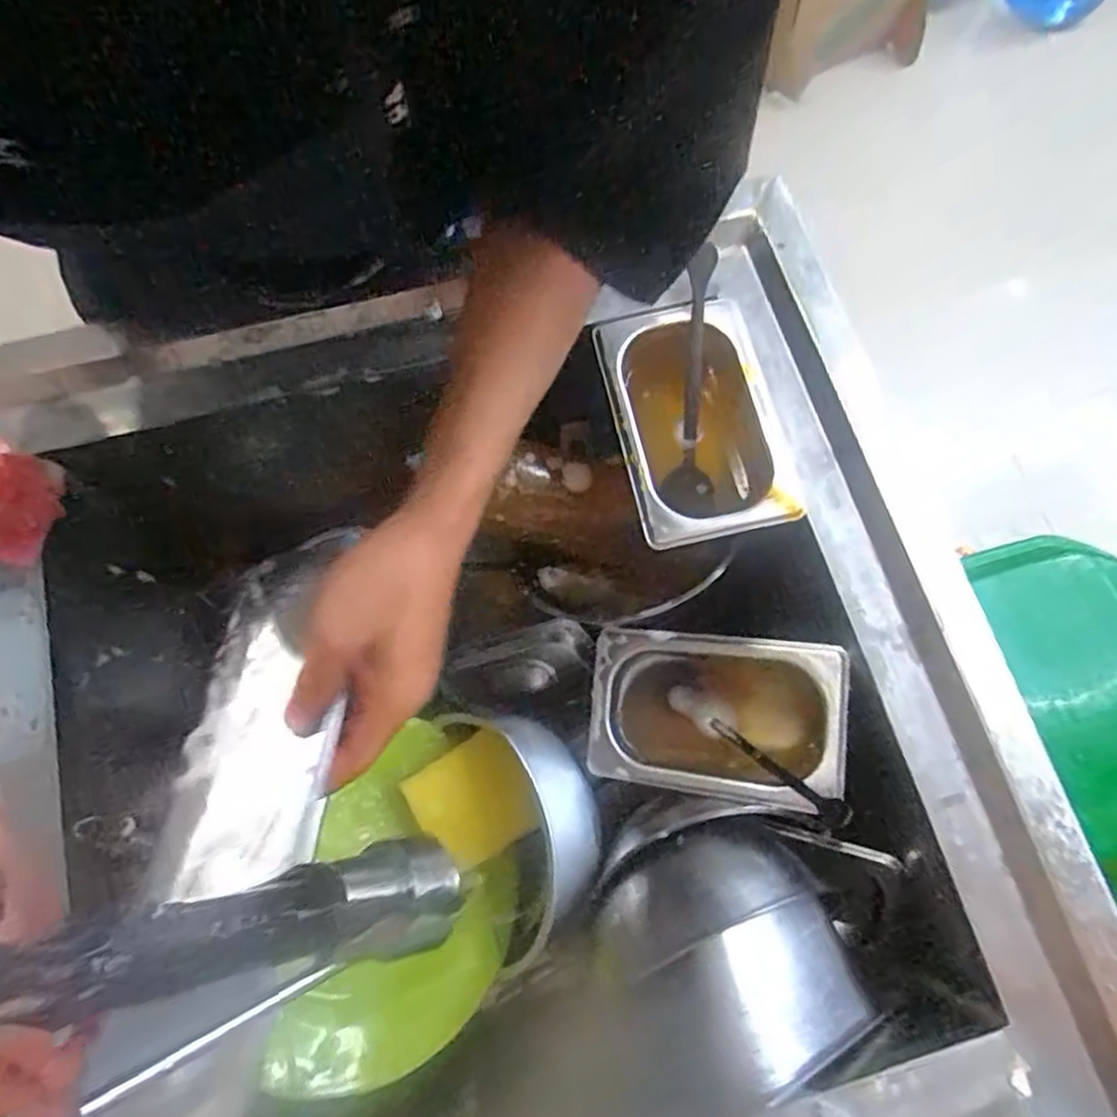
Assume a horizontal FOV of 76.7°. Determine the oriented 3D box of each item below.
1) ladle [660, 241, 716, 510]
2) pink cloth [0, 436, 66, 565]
[{"bbox_3d":[0.101,-0.134,0.531,0.034,0.020,0.189,2,97,0],"label":"ladle"},{"bbox_3d":[-0.365,-0.041,0.472,0.054,0.021,0.090,-17,74,-6],"label":"pink cloth"}]

